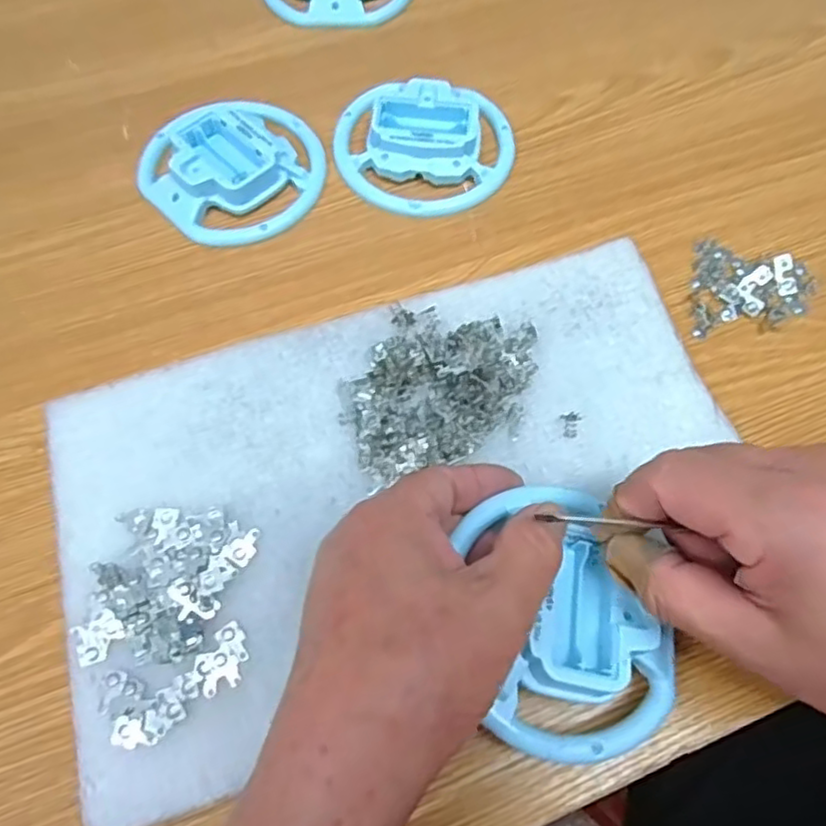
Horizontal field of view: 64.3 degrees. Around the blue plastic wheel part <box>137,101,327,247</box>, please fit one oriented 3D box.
[{"bbox_3d":[-0.101,-0.137,0.369,0.101,0.022,0.089,-14,67,-8],"label":"blue plastic wheel part"}]

